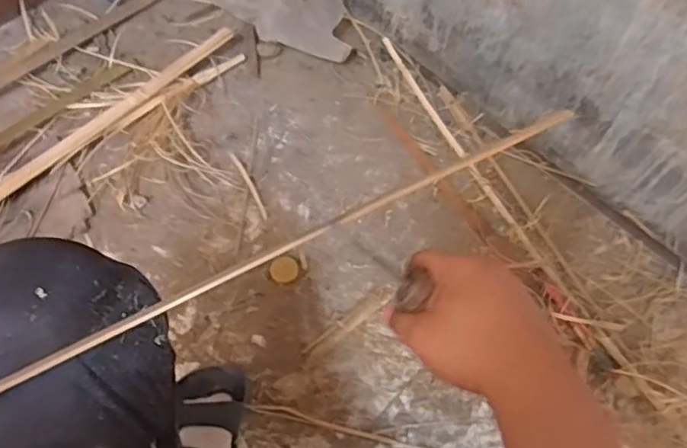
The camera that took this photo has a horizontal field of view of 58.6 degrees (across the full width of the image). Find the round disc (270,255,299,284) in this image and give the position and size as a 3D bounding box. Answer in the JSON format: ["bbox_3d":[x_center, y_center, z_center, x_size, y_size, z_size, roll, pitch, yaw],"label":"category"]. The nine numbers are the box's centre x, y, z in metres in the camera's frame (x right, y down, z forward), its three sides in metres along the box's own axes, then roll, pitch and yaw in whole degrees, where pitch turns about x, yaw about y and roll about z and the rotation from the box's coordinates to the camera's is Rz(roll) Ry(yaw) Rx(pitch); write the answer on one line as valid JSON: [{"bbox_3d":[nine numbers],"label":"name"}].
[{"bbox_3d":[-0.083,0.064,0.858,0.037,0.011,0.039,1,63,-2],"label":"round disc"}]

